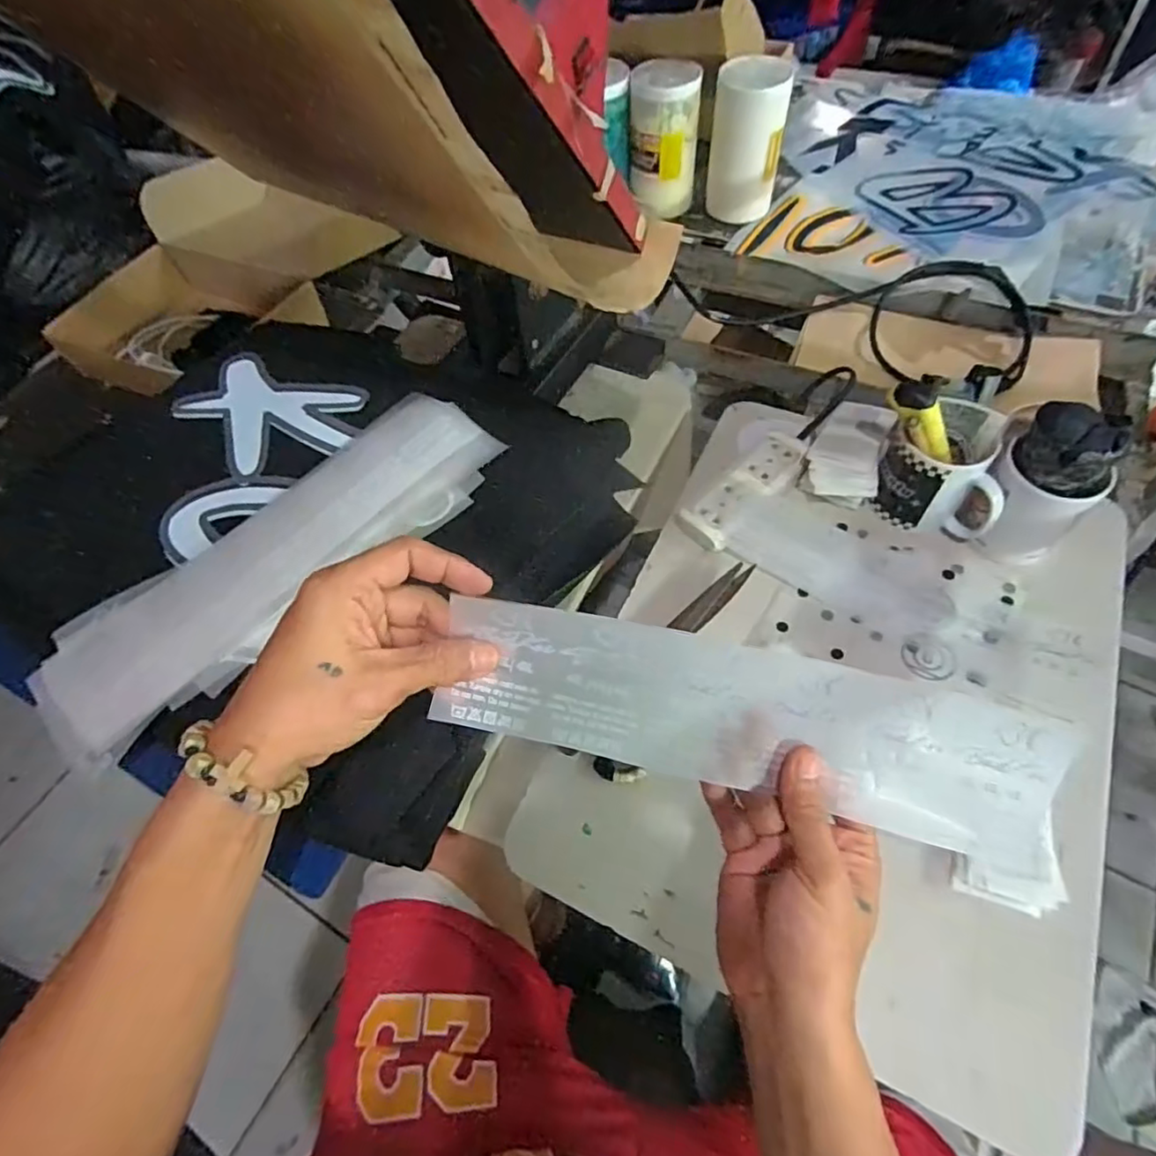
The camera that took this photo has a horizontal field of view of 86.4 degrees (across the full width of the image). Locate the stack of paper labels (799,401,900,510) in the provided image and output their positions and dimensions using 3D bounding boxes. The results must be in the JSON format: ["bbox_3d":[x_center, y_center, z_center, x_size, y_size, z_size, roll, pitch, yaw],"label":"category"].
[{"bbox_3d":[0.272,-0.127,0.625,0.068,0.052,0.107,18,61,15],"label":"stack of paper labels"}]

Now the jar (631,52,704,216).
[{"bbox_3d":[0.119,-0.604,0.860,0.092,0.164,0.089,-2,58,3],"label":"jar"}]

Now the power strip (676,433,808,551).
[{"bbox_3d":[0.172,-0.090,0.629,0.157,0.026,0.051,-40,64,-19],"label":"power strip"}]

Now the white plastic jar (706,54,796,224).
[{"bbox_3d":[0.230,-0.592,0.840,0.094,0.175,0.080,8,59,9],"label":"white plastic jar"}]

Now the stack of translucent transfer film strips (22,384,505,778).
[{"bbox_3d":[-0.214,-0.014,0.446,0.348,0.026,0.115,-40,64,-19],"label":"stack of translucent transfer film strips"}]

